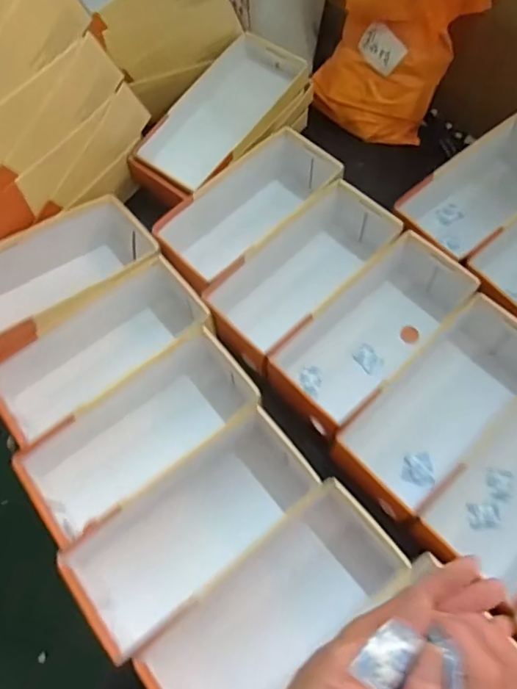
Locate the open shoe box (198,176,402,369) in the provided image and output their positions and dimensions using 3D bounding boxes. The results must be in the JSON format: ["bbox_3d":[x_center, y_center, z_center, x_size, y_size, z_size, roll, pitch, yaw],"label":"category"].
[{"bbox_3d":[0.063,-0.097,0.766,0.132,0.112,0.302,42,74,18],"label":"open shoe box"}]

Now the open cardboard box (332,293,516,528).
[{"bbox_3d":[0.231,0.077,0.667,0.298,0.087,0.137,-40,70,-14],"label":"open cardboard box"}]

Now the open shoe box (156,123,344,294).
[{"bbox_3d":[-0.010,-0.193,0.812,0.138,0.131,0.305,41,74,18],"label":"open shoe box"}]

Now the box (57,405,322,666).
[{"bbox_3d":[-0.076,0.211,0.616,0.286,0.089,0.138,-36,69,-12],"label":"box"}]

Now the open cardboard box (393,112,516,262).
[{"bbox_3d":[0.343,-0.227,0.811,0.286,0.076,0.143,-39,70,-13],"label":"open cardboard box"}]

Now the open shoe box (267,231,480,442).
[{"bbox_3d":[0.148,-0.017,0.710,0.295,0.090,0.137,-42,71,-15],"label":"open shoe box"}]

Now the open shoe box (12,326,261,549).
[{"bbox_3d":[-0.145,0.114,0.675,0.278,0.116,0.145,-37,70,-13],"label":"open shoe box"}]

